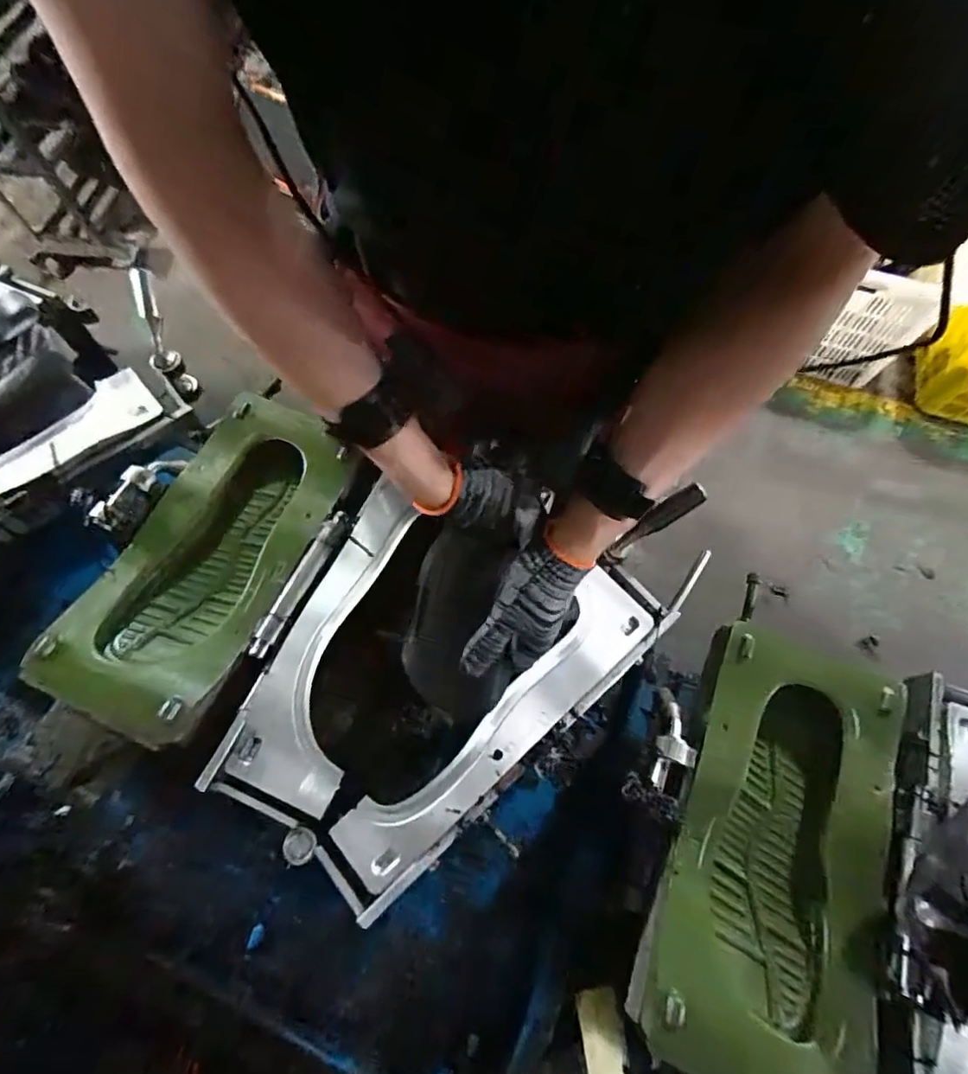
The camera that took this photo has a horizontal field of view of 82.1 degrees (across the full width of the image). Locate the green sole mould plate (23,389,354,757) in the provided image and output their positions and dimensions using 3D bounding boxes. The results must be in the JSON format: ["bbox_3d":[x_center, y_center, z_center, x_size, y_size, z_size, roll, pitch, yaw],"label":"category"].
[{"bbox_3d":[-0.270,0.016,0.570,0.174,0.054,0.359,23,68,9],"label":"green sole mould plate"}]

